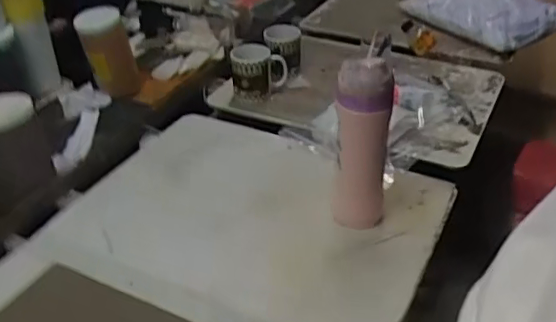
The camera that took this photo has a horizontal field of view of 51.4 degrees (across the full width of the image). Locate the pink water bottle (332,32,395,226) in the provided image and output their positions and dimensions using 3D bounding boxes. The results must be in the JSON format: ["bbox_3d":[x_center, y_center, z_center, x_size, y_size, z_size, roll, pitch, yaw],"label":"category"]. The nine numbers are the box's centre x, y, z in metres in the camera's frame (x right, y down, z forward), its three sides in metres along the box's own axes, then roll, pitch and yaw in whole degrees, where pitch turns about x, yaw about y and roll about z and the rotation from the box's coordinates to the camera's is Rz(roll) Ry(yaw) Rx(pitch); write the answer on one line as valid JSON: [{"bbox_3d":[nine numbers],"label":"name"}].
[{"bbox_3d":[0.117,-0.026,0.814,0.080,0.321,0.063,7,36,12],"label":"pink water bottle"}]

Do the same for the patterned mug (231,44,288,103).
[{"bbox_3d":[-0.038,-0.178,1.209,0.118,0.110,0.084,-1,36,-2],"label":"patterned mug"}]

